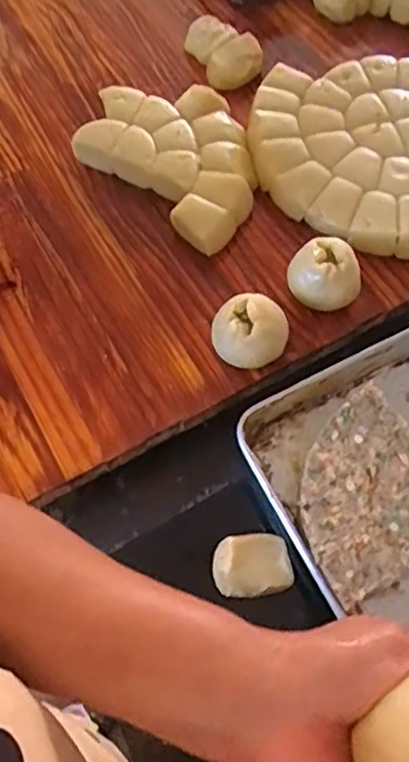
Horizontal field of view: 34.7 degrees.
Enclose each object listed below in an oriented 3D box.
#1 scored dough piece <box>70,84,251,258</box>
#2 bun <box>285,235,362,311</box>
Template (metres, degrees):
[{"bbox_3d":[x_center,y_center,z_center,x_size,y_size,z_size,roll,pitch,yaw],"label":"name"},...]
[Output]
[{"bbox_3d":[-0.027,-0.275,0.783,0.241,0.047,0.172,40,72,18],"label":"scored dough piece"},{"bbox_3d":[0.124,-0.107,0.688,0.071,0.058,0.065,-1,64,1],"label":"bun"}]

